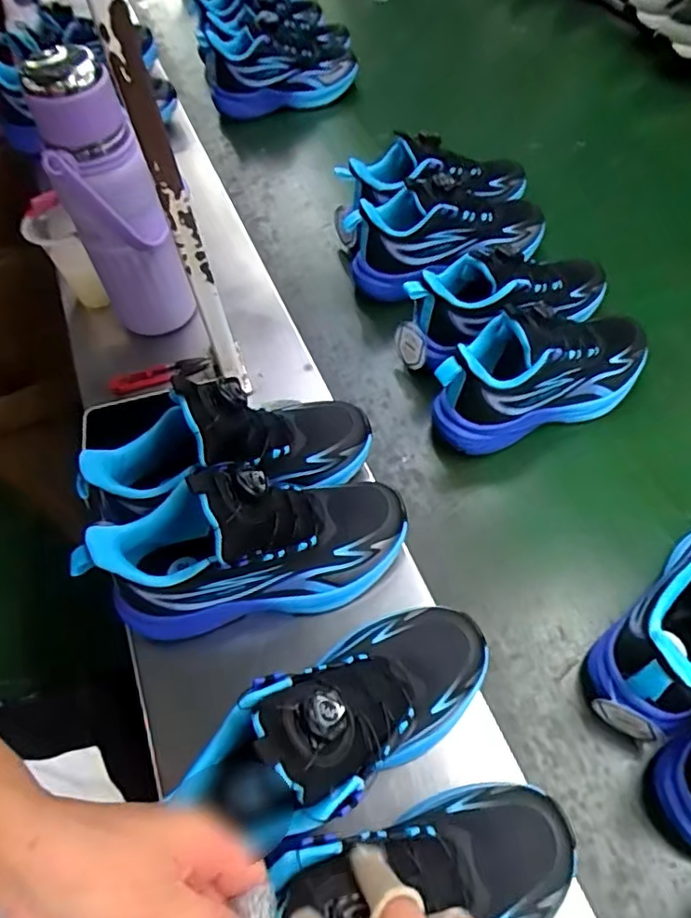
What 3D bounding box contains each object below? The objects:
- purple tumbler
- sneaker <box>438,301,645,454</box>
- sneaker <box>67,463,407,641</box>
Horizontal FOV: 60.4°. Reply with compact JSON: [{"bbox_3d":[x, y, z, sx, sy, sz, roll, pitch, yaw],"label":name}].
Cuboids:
[{"bbox_3d":[-0.202,-0.219,0.558,0.092,0.270,0.063,-19,58,-10],"label":"purple tumbler"},{"bbox_3d":[0.189,-0.080,0.560,0.226,0.129,0.077,-17,58,-9],"label":"sneaker"},{"bbox_3d":[-0.067,0.059,0.439,0.225,0.147,0.076,-8,57,-4],"label":"sneaker"}]

